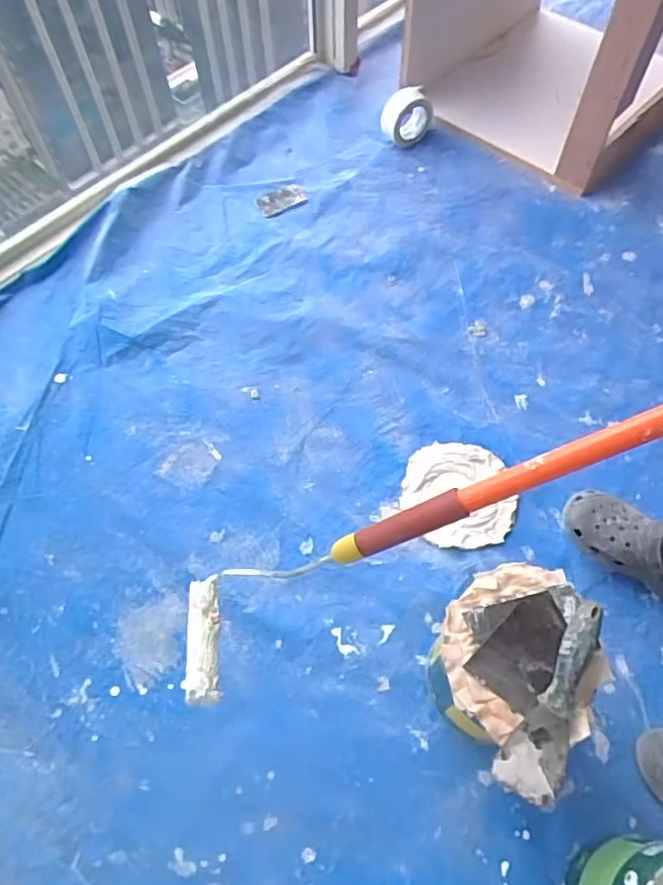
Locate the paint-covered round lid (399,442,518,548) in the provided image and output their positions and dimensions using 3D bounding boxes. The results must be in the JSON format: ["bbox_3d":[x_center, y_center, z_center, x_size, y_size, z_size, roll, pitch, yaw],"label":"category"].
[{"bbox_3d":[0.205,0.082,0.950,0.177,0.023,0.174,-1,62,2],"label":"paint-covered round lid"}]

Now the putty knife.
[{"bbox_3d":[0.232,0.263,0.610,0.062,0.020,0.200,23,81,14],"label":"putty knife"}]

